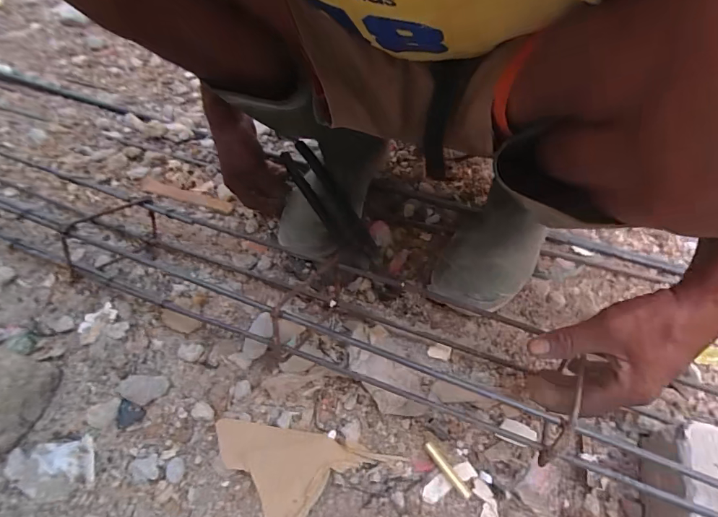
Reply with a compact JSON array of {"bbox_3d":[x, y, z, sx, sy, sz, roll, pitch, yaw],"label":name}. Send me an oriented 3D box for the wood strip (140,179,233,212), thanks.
[{"bbox_3d":[-0.262,-0.097,0.642,0.154,0.008,0.020,15,51,11],"label":"wood strip"}]

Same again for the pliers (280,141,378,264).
[{"bbox_3d":[-0.037,-0.072,0.556,0.047,0.019,0.184,-31,82,-24],"label":"pliers"}]

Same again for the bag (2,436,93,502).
[{"bbox_3d":[-0.294,0.198,0.398,0.078,0.013,0.049,-8,50,-7],"label":"bag"}]

